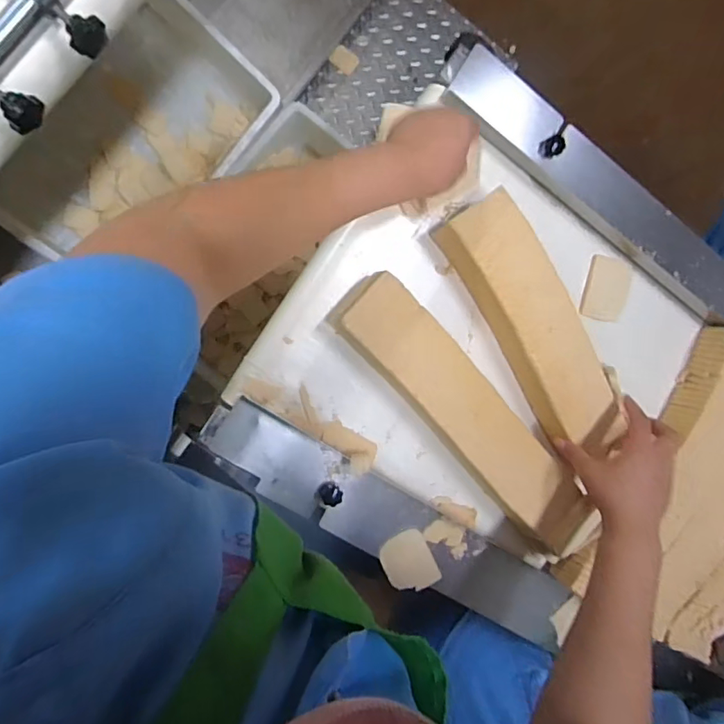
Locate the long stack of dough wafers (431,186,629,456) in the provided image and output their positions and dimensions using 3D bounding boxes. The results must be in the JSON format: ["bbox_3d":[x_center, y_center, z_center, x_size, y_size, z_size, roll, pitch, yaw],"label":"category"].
[{"bbox_3d":[0.200,-0.033,0.601,0.094,0.047,0.309,-35,101,-7],"label":"long stack of dough wafers"}]

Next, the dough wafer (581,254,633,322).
[{"bbox_3d":[0.310,-0.092,0.666,0.060,0.008,0.077,10,103,-9],"label":"dough wafer"}]

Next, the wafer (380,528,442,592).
[{"bbox_3d":[0.055,0.236,0.615,0.056,0.007,0.072,-26,91,-7],"label":"wafer"}]

